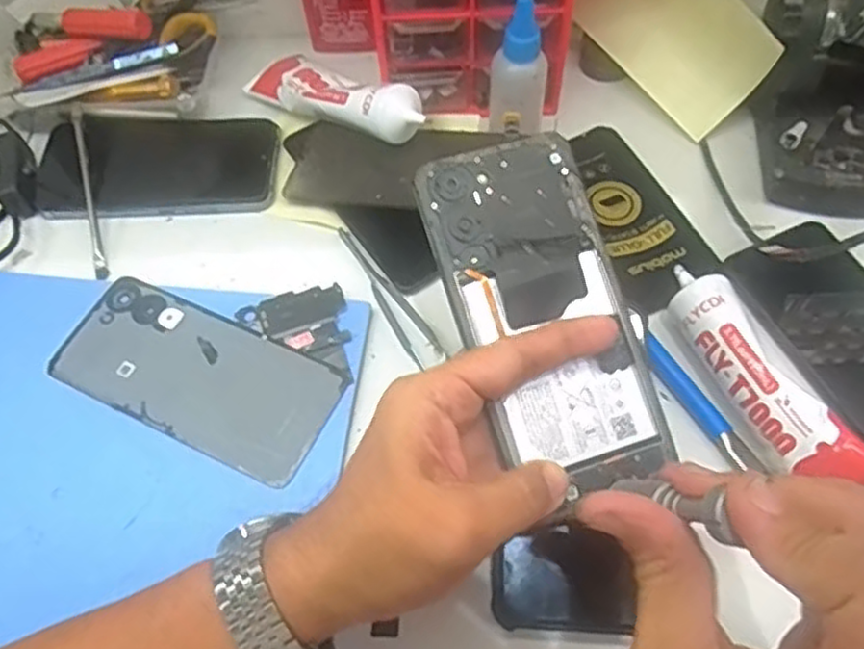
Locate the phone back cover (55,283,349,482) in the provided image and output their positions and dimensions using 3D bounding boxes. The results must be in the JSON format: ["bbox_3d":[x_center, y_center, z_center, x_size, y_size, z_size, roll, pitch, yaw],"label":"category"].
[{"bbox_3d":[-0.133,0.027,0.406,0.158,0.005,0.072,23,64,14],"label":"phone back cover"}]

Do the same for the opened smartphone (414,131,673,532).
[{"bbox_3d":[0.052,-0.004,0.321,0.078,0.009,0.156,-21,84,-10],"label":"opened smartphone"}]

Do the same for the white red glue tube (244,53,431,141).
[{"bbox_3d":[-0.067,-0.155,0.489,0.142,0.030,0.041,28,64,37],"label":"white red glue tube"}]

